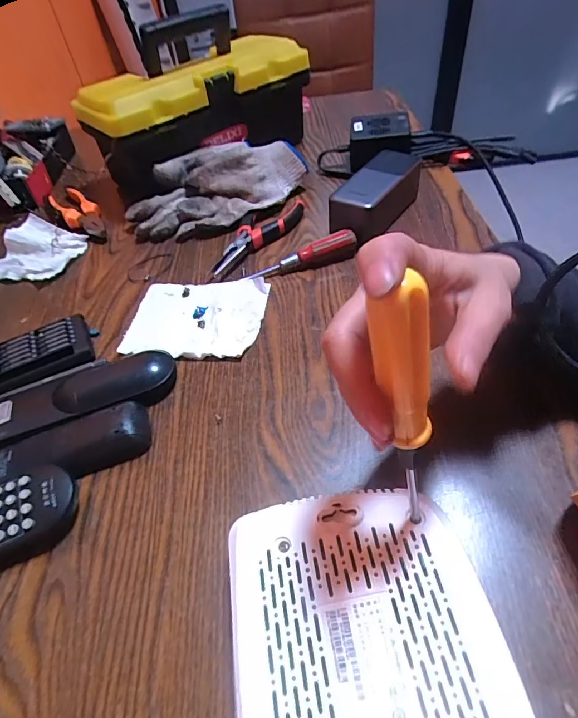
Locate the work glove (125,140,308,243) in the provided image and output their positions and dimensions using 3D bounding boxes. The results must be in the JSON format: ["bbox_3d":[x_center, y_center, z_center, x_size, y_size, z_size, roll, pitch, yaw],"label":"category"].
[{"bbox_3d":[-0.088,-0.210,0.536,0.212,0.055,0.124,-37,54,-23],"label":"work glove"}]

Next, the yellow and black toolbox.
[{"bbox_3d":[-0.112,-0.331,0.574,0.300,0.176,0.126,-32,52,-19],"label":"yellow and black toolbox"}]

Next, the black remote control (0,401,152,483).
[{"bbox_3d":[-0.176,0.070,0.318,0.145,0.020,0.040,-20,49,-10],"label":"black remote control"}]

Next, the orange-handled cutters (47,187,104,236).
[{"bbox_3d":[-0.272,-0.191,0.560,0.042,0.021,0.129,-33,53,-20],"label":"orange-handled cutters"}]

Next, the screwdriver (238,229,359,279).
[{"bbox_3d":[0.011,-0.107,0.449,0.119,0.025,0.021,-18,49,-8],"label":"screwdriver"}]

